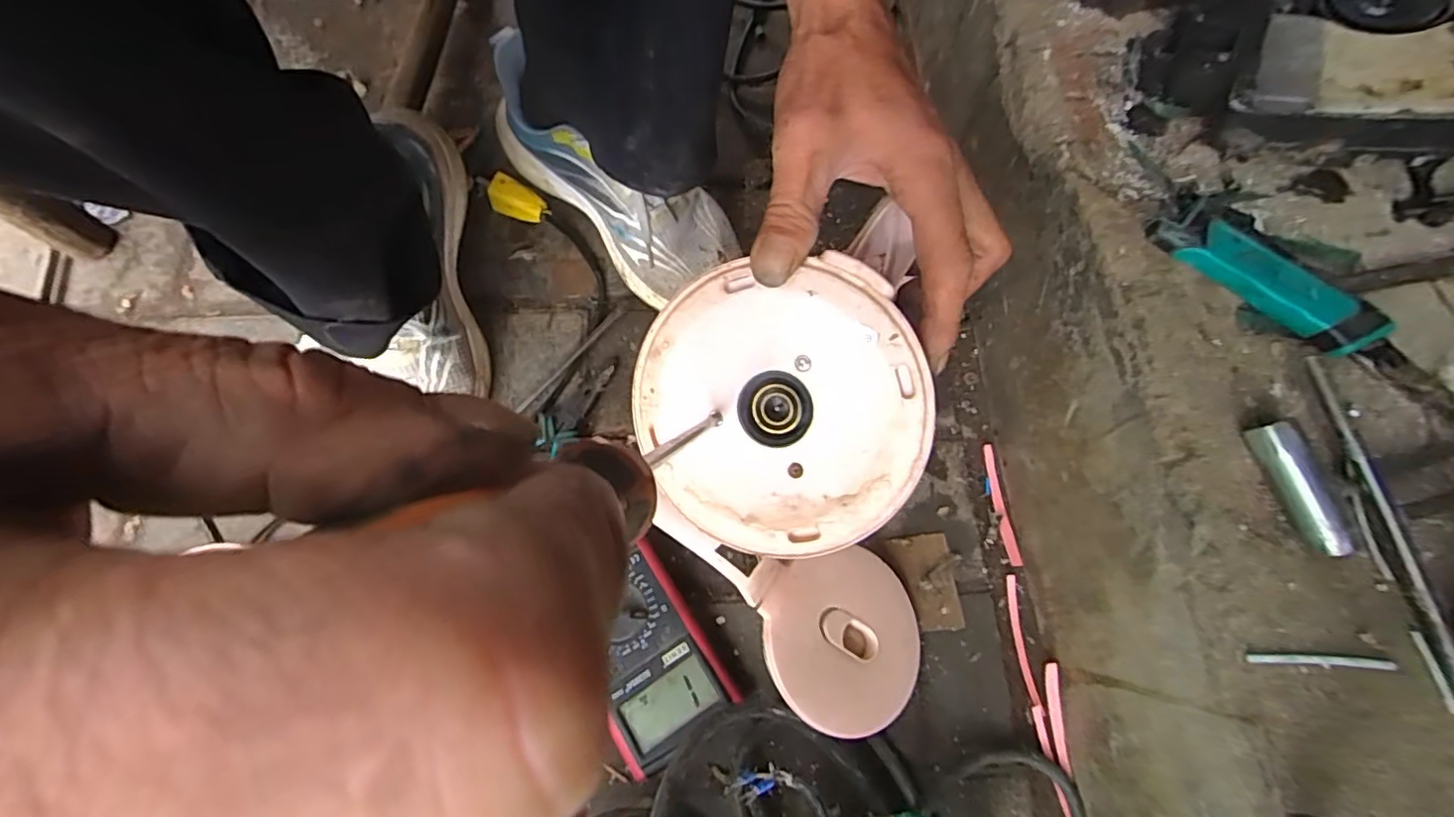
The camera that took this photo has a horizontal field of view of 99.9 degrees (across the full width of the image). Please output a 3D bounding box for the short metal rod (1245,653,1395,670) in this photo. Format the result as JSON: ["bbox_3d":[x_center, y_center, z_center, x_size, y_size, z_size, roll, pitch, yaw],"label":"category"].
[{"bbox_3d":[0.274,0.116,0.281,0.067,0.006,0.005,4,71,-1],"label":"short metal rod"}]

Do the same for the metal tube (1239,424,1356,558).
[{"bbox_3d":[0.285,0.039,0.303,0.013,0.017,0.066,-16,73,-8],"label":"metal tube"}]

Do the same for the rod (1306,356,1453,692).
[{"bbox_3d":[0.320,0.054,0.296,0.007,0.010,0.166,-9,72,-5],"label":"rod"}]

